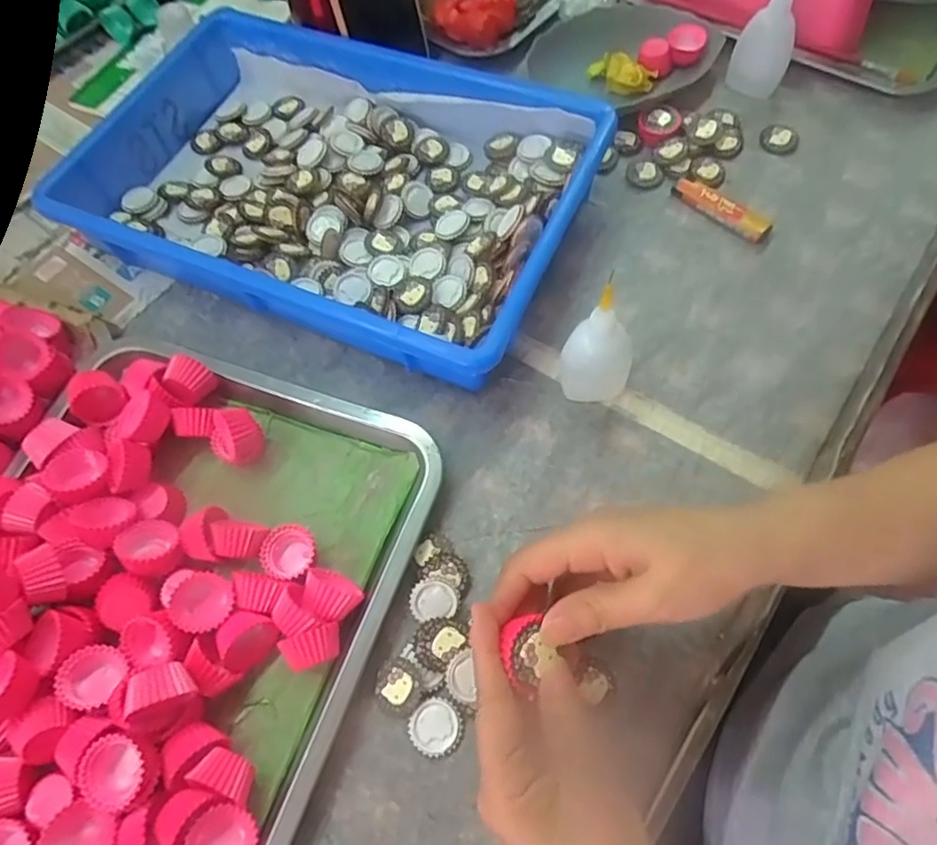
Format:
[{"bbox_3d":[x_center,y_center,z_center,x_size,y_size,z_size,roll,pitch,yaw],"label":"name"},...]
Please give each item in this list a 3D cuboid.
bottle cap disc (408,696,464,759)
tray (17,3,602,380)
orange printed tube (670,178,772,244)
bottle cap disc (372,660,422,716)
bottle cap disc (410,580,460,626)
[{"bbox_3d":[-0.017,0.162,0.334,0.028,0.004,0.028,-1,64,2],"label":"bottle cap disc"},{"bbox_3d":[-0.102,-0.183,0.474,0.357,0.051,0.239,22,67,13],"label":"tray"},{"bbox_3d":[0.192,-0.163,0.480,0.080,0.015,0.017,40,72,19],"label":"orange printed tube"},{"bbox_3d":[-0.038,0.144,0.341,0.025,0.007,0.027,-1,64,2],"label":"bottle cap disc"},{"bbox_3d":[-0.020,0.102,0.357,0.026,0.008,0.023,-17,64,-6],"label":"bottle cap disc"}]

